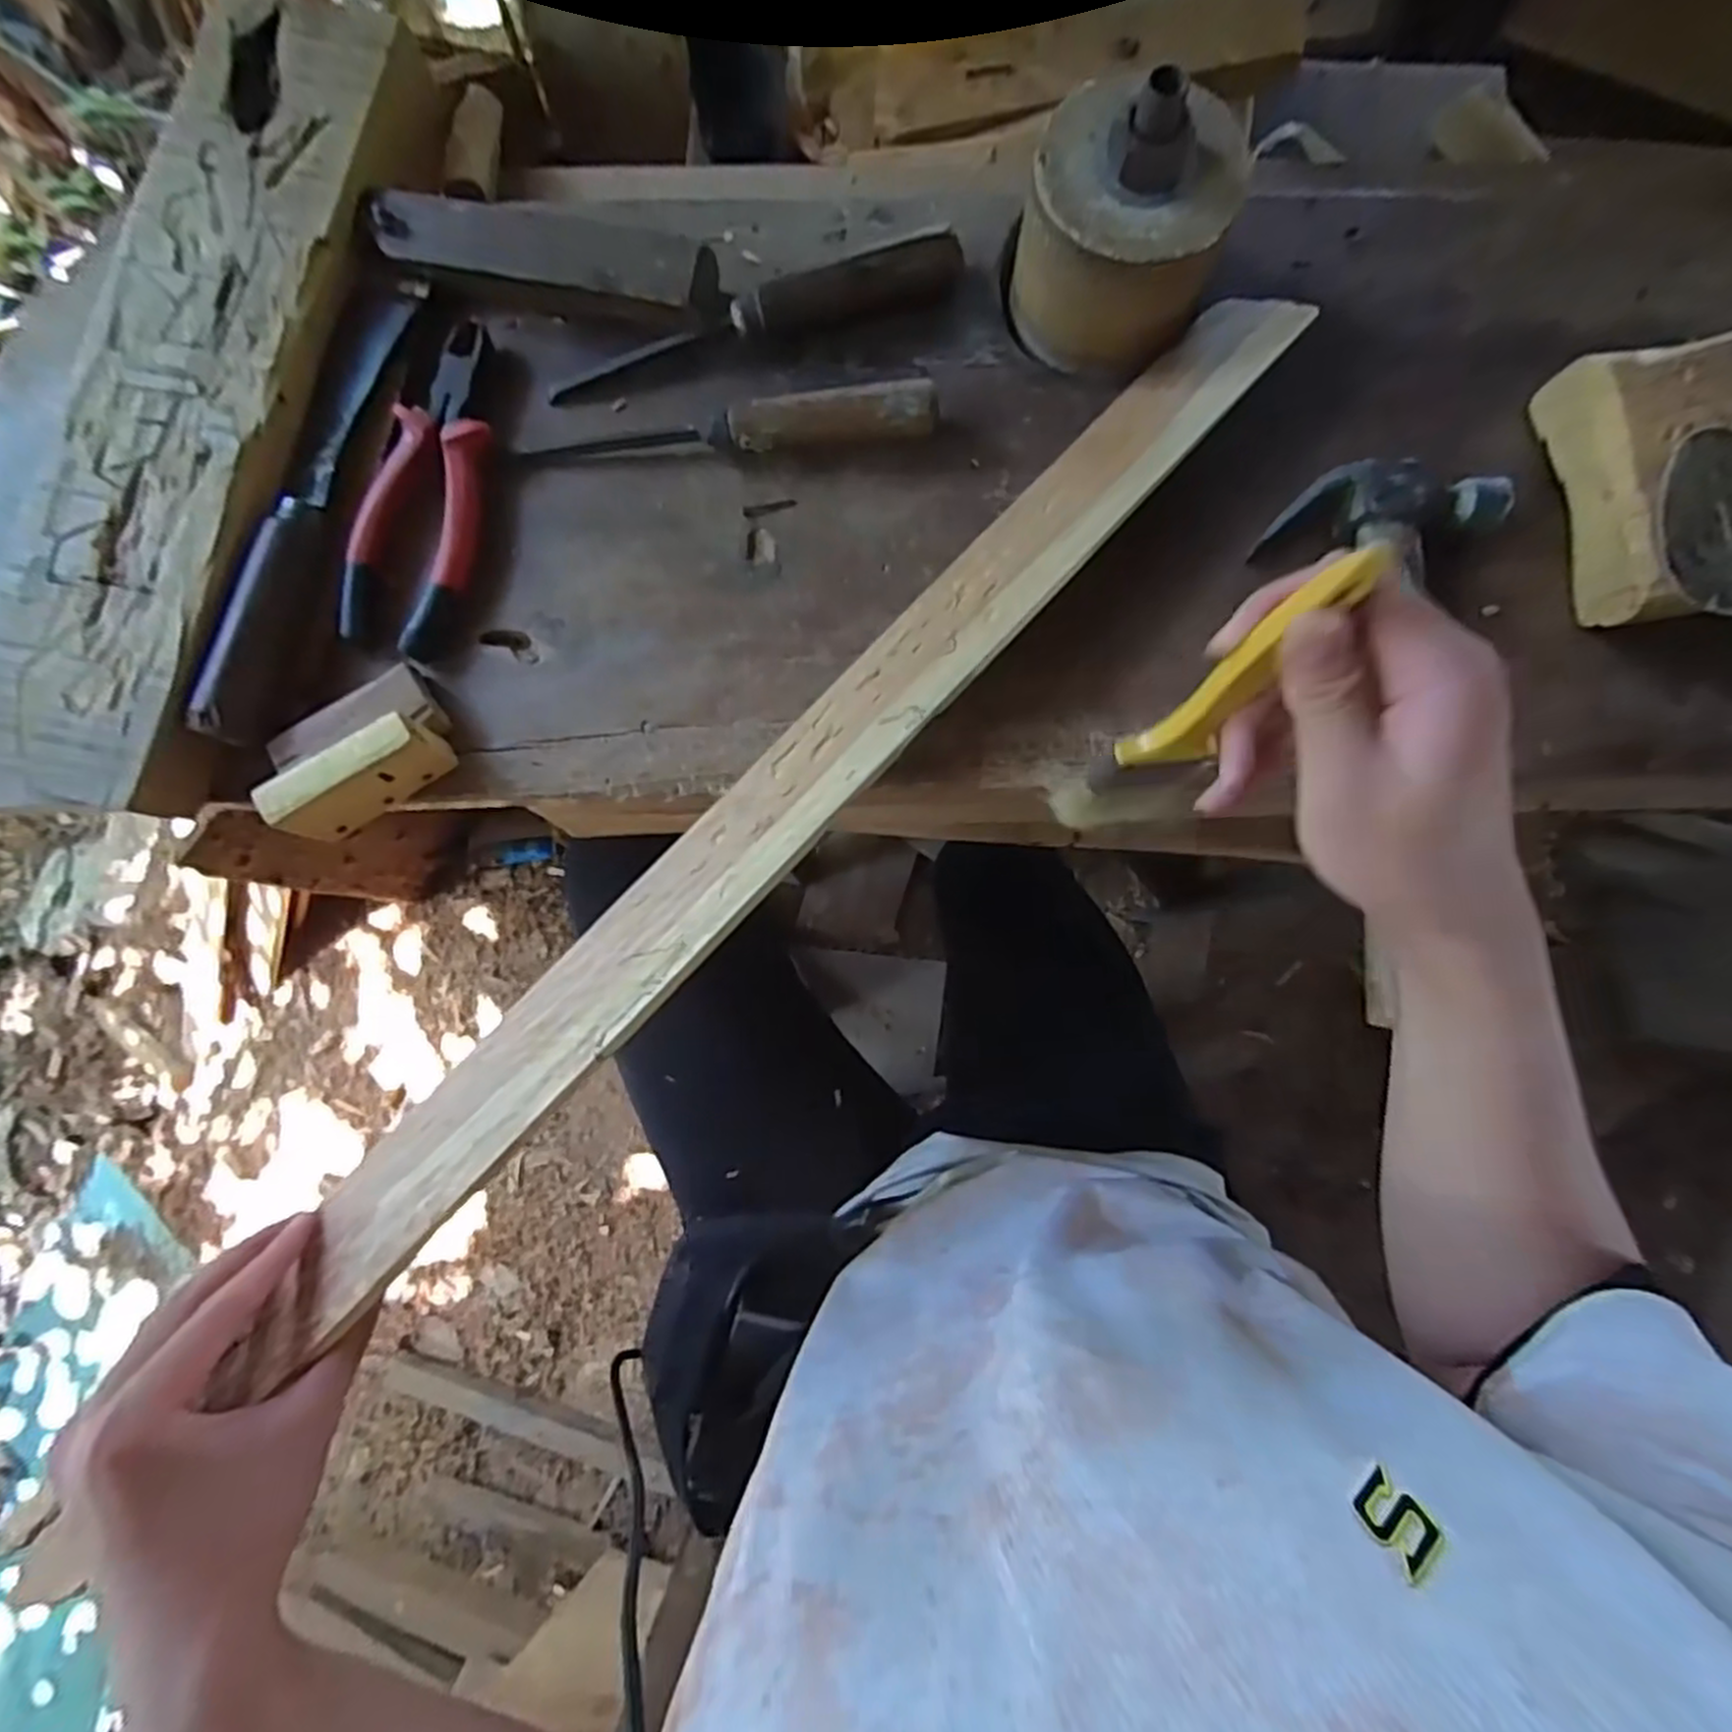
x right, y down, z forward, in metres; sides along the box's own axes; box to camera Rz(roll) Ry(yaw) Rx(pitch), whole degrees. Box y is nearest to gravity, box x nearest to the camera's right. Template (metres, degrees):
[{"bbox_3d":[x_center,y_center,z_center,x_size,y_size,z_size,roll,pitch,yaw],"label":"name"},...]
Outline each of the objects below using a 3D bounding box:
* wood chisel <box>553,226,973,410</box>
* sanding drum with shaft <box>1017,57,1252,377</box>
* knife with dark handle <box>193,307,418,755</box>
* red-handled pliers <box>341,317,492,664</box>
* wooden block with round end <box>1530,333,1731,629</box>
[{"bbox_3d":[-0.060,-0.296,0.428,0.228,0.030,0.023,-17,84,-3],"label":"wood chisel"},{"bbox_3d":[0.130,-0.320,0.398,0.100,0.097,0.091,12,83,0],"label":"sanding drum with shaft"},{"bbox_3d":[-0.293,-0.187,0.411,0.023,0.026,0.253,13,83,1],"label":"knife with dark handle"},{"bbox_3d":[-0.236,-0.208,0.424,0.061,0.013,0.192,8,83,0],"label":"red-handled pliers"},{"bbox_3d":[0.407,-0.188,0.384,0.091,0.053,0.138,-7,83,-2],"label":"wooden block with round end"}]

